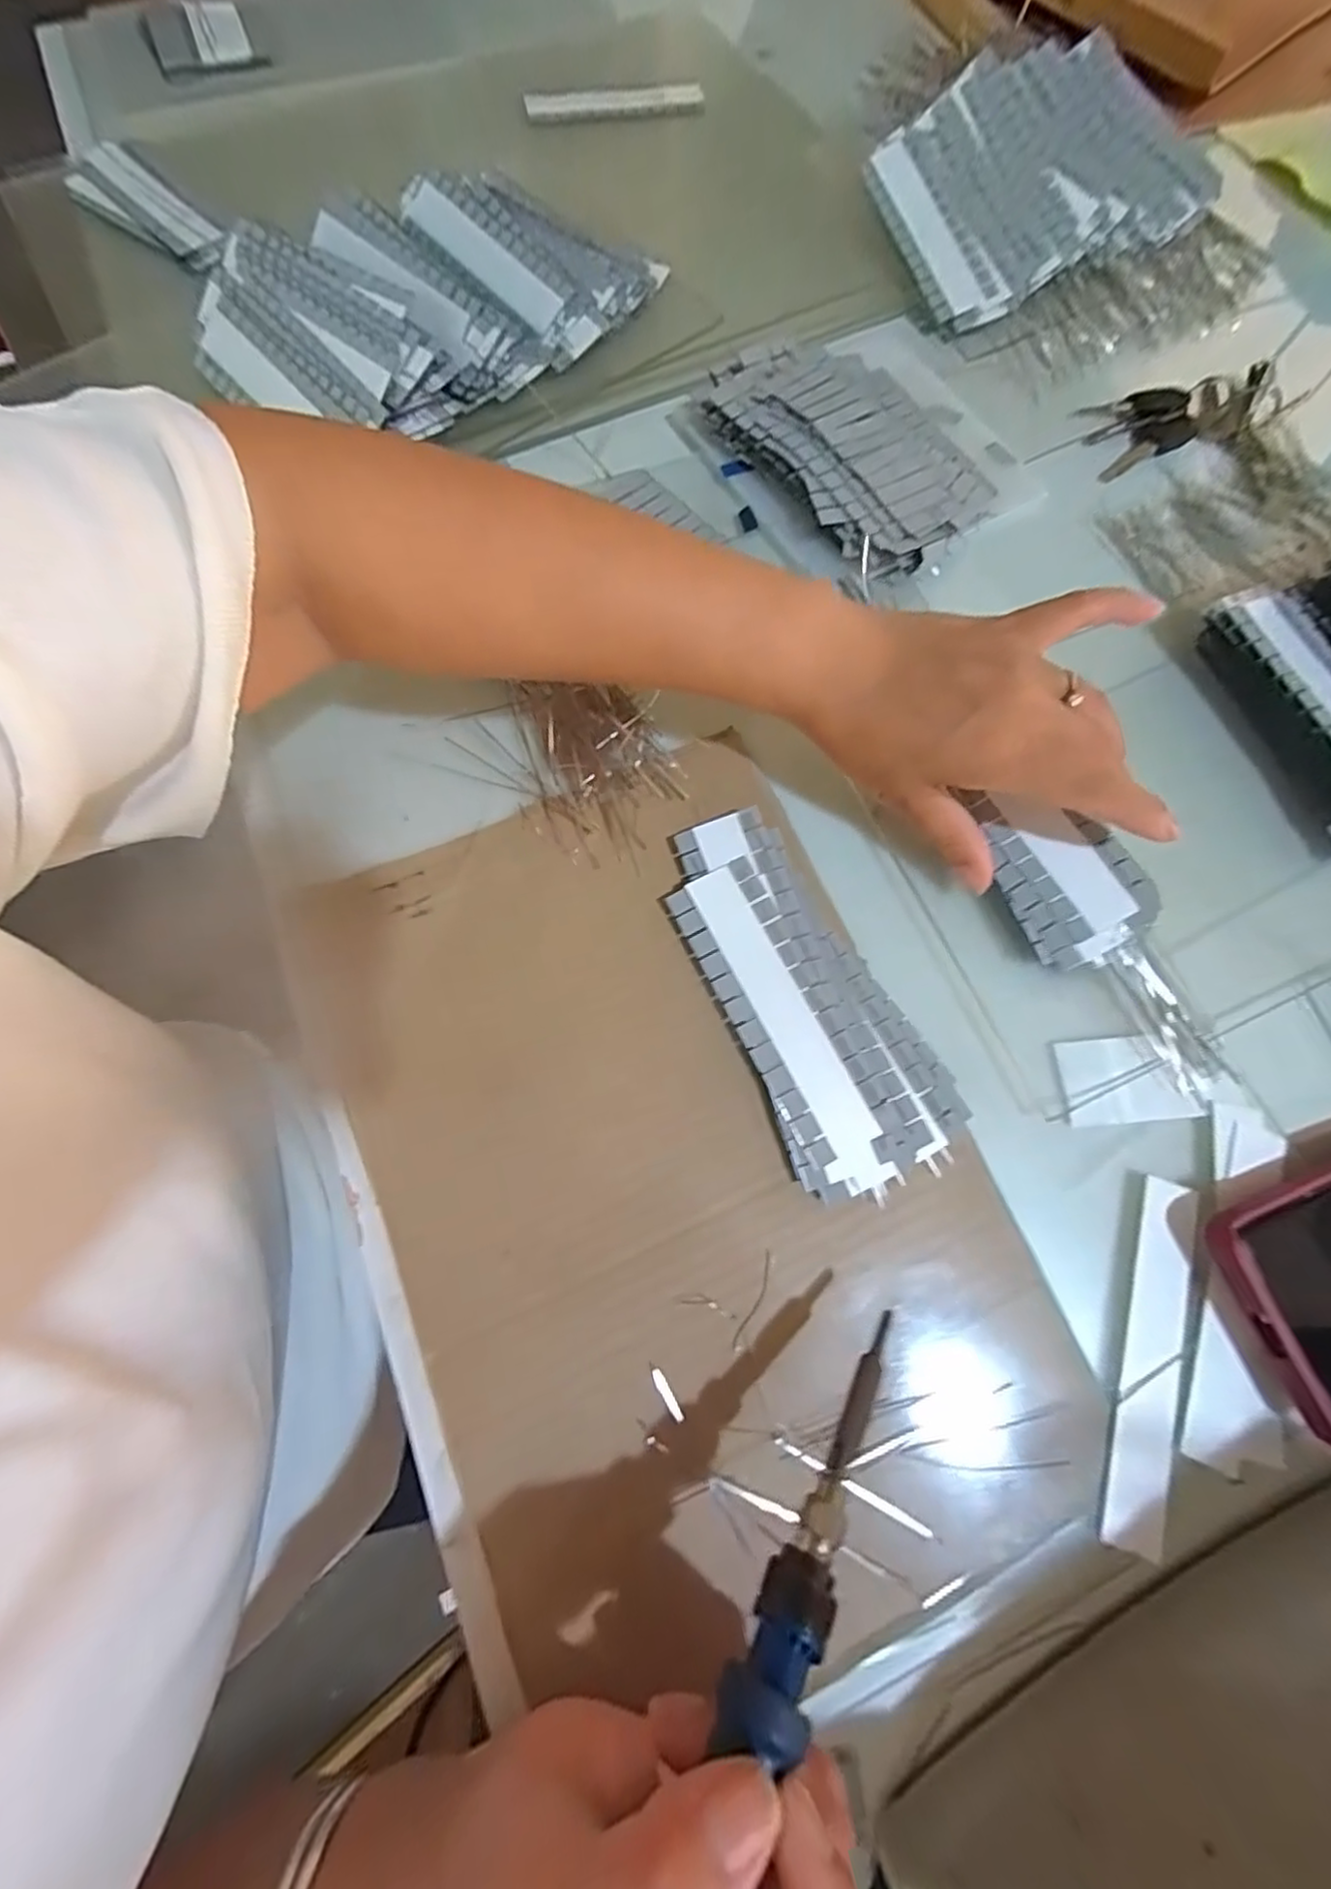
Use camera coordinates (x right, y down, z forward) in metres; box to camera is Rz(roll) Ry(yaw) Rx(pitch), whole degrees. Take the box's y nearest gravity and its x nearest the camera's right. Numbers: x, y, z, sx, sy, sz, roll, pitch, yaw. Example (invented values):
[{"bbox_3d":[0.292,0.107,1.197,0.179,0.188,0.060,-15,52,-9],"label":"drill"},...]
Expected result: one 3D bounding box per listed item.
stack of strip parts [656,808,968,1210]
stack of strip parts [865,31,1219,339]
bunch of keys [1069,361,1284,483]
[{"bbox_3d":[0.054,0.021,0.280,0.070,0.012,0.164,-28,76,-9],"label":"stack of strip parts"},{"bbox_3d":[0.240,-0.499,0.435,0.213,0.047,0.152,-28,75,-10],"label":"stack of strip parts"},{"bbox_3d":[0.309,-0.323,0.402,0.117,0.015,0.052,-20,75,-7],"label":"bunch of keys"}]

